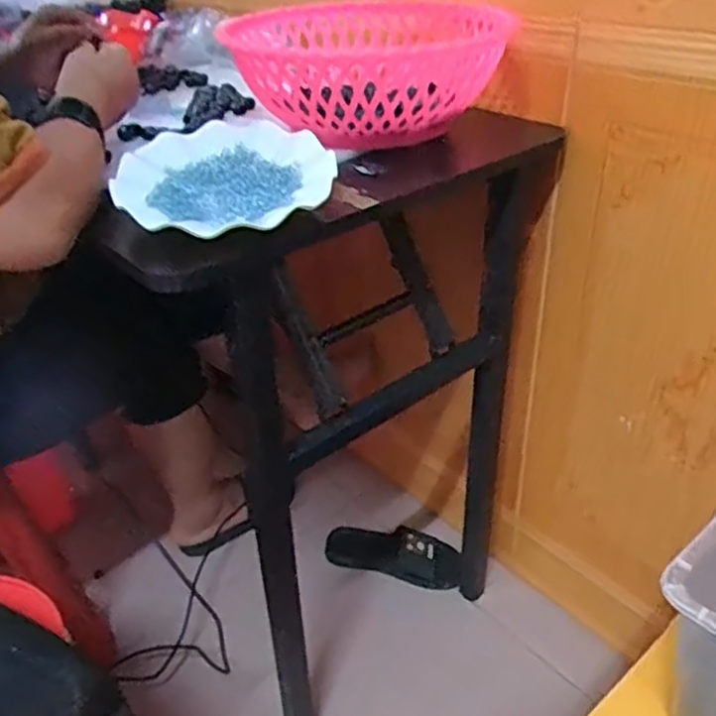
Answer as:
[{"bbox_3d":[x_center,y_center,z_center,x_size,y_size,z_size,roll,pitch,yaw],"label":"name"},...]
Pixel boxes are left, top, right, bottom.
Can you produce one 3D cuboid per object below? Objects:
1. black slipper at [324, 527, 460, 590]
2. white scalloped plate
[{"bbox_3d":[0.055,0.335,1.185,0.236,0.059,0.082,7,35,15],"label":"black slipper"},{"bbox_3d":[-0.117,-0.162,0.611,0.182,0.033,0.196,-9,34,-8],"label":"white scalloped plate"}]

